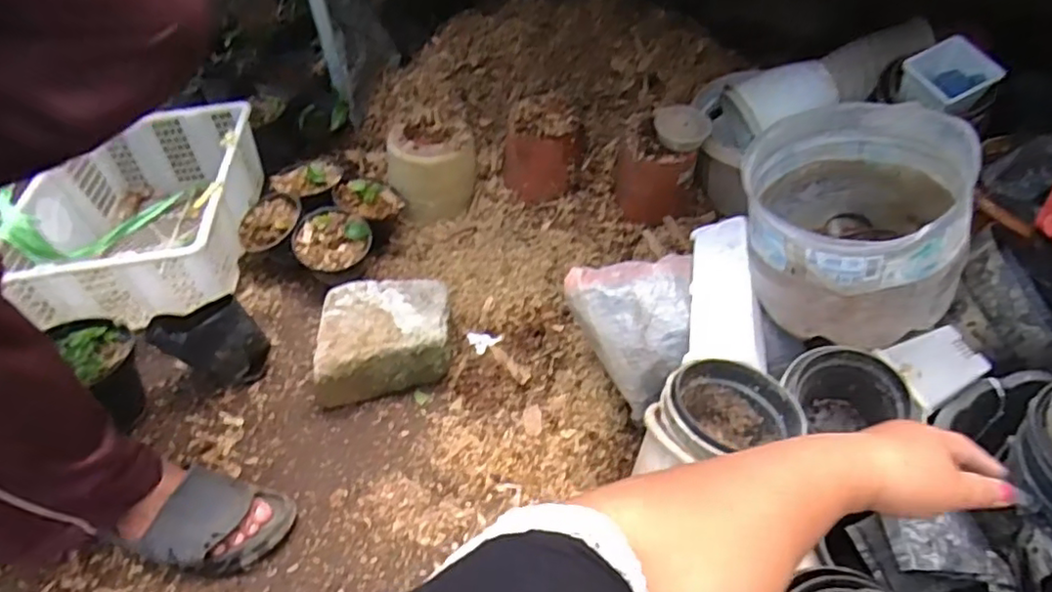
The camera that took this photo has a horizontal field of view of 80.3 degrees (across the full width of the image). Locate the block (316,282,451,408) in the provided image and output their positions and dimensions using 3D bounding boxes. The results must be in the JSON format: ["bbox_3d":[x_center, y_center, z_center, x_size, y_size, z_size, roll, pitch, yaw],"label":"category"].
[{"bbox_3d":[-0.221,0.065,0.998,0.193,0.089,0.190,-2,47,-3],"label":"block"}]

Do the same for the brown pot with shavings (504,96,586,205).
[{"bbox_3d":[0.026,-0.282,1.177,0.131,0.125,0.144,1,47,-1],"label":"brown pot with shavings"}]

